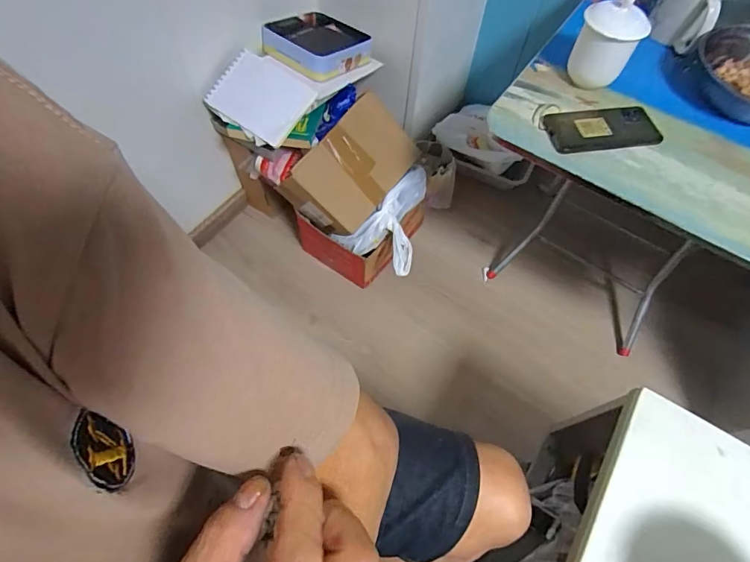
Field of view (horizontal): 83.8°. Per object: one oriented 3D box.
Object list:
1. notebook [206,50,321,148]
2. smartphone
[{"bbox_3d":[-0.224,-0.362,0.818,0.189,0.017,0.143,36,85,13],"label":"notebook"},{"bbox_3d":[0.335,-0.223,0.611,0.162,0.011,0.072,-4,62,-4],"label":"smartphone"}]

